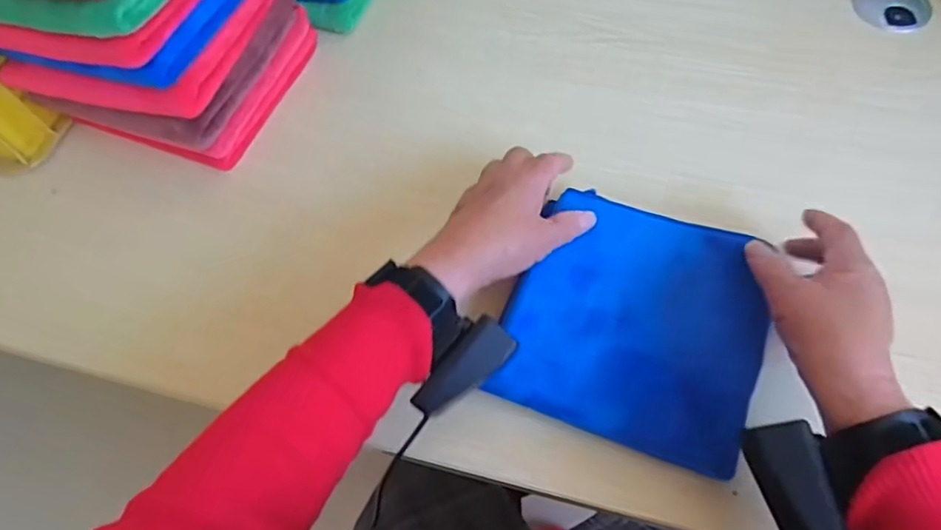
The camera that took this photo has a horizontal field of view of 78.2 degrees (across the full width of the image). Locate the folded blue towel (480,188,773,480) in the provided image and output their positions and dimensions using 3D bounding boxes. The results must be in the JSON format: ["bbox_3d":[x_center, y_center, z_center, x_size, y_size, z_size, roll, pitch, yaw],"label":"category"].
[{"bbox_3d":[0.114,0.037,0.400,0.161,0.018,0.164,18,65,13],"label":"folded blue towel"}]

